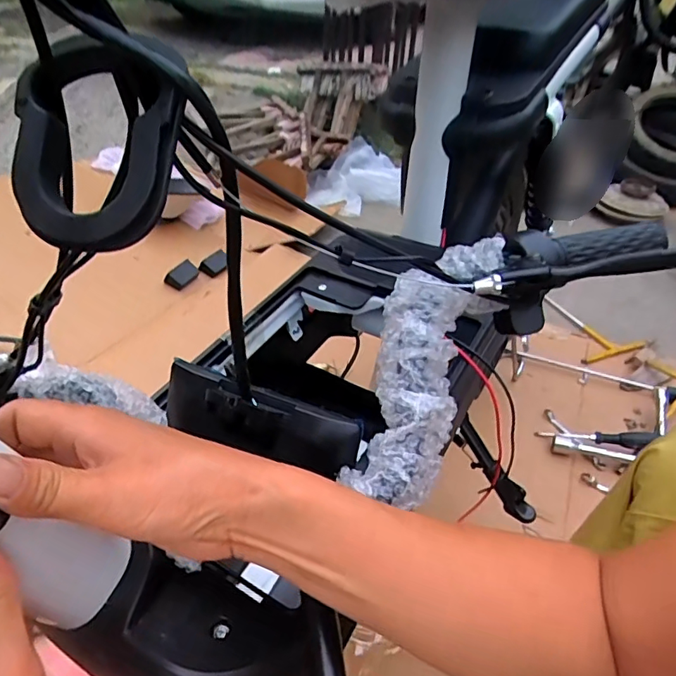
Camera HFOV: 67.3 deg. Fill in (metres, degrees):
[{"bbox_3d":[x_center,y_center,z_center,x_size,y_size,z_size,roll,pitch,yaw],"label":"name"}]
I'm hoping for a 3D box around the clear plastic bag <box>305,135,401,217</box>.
[{"bbox_3d":[0.048,-0.509,1.673,0.260,0.105,0.375,25,42,26],"label":"clear plastic bag"}]

